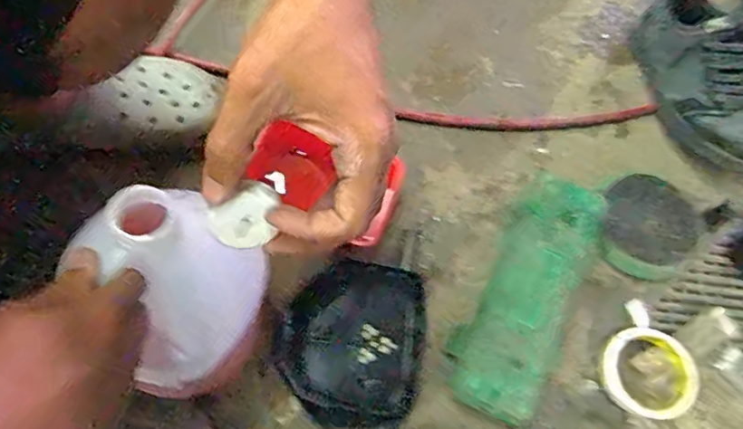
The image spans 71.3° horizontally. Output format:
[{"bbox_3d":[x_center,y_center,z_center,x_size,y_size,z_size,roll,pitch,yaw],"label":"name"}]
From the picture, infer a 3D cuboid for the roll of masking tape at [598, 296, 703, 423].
[{"bbox_3d":[0.308,0.167,0.574,0.093,0.031,0.111,32,72,6],"label":"roll of masking tape"}]

